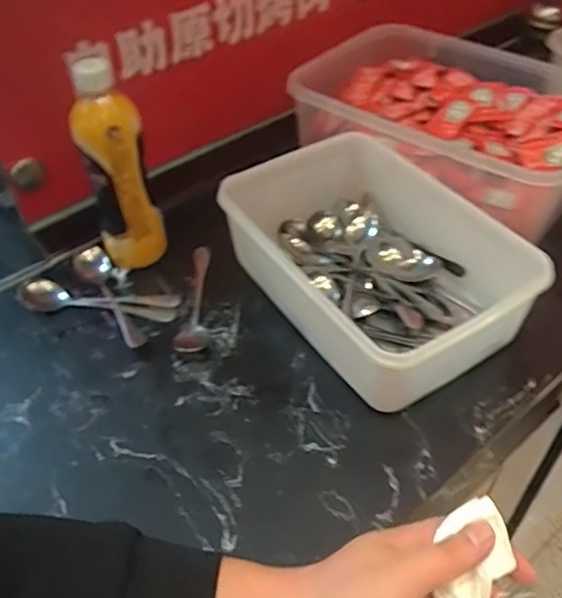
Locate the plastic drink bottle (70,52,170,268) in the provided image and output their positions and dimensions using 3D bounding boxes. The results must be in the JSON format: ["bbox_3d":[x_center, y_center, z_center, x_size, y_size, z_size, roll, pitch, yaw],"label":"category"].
[{"bbox_3d":[-0.164,-0.127,0.609,0.067,0.219,0.073,-12,46,-9],"label":"plastic drink bottle"}]

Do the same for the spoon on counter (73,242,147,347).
[{"bbox_3d":[-0.178,-0.005,0.626,0.034,0.015,0.154,-23,49,-19],"label":"spoon on counter"}]

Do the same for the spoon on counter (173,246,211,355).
[{"bbox_3d":[-0.087,-0.006,0.621,0.031,0.012,0.156,-1,45,1],"label":"spoon on counter"}]

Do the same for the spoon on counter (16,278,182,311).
[{"bbox_3d":[-0.191,-0.001,0.622,0.168,0.016,0.038,2,46,5],"label":"spoon on counter"}]

